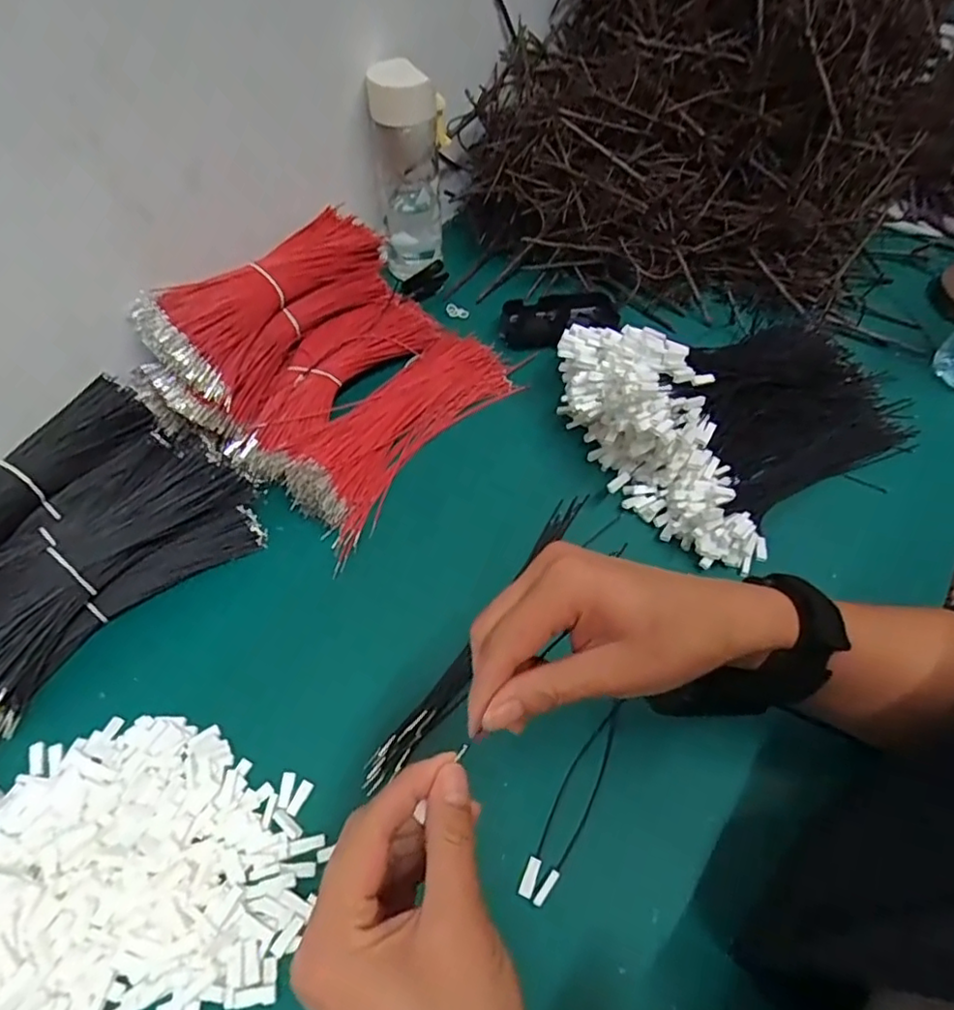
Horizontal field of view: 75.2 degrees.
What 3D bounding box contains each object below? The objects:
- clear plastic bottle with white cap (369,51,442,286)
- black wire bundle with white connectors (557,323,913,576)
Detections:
[{"bbox_3d":[-0.068,-0.328,0.602,0.063,0.171,0.063,-9,56,-7],"label":"clear plastic bottle with white cap"},{"bbox_3d":[0.231,-0.085,0.495,0.290,0.085,0.205,-18,58,-13],"label":"black wire bundle with white connectors"}]

